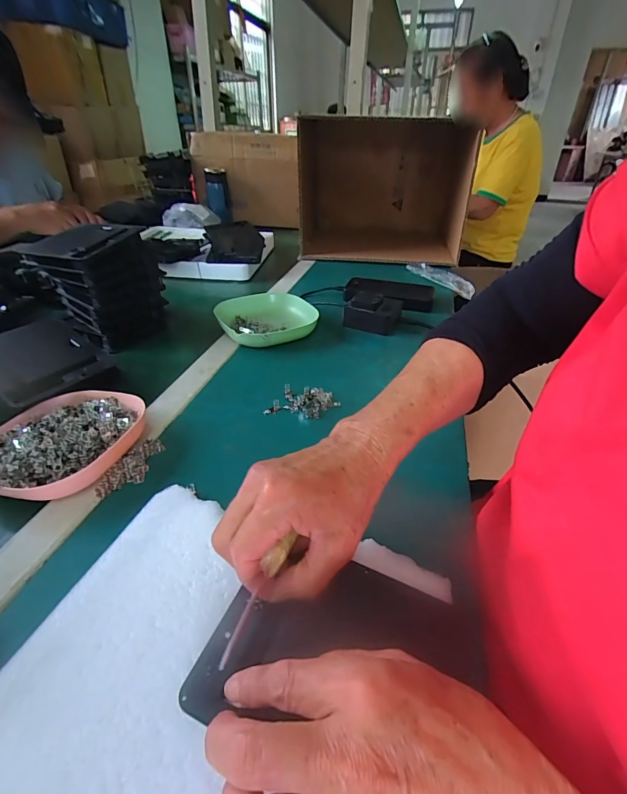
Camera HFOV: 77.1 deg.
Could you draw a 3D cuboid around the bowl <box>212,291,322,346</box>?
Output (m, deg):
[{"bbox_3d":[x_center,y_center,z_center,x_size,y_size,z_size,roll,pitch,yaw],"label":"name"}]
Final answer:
[{"bbox_3d":[-0.069,-0.117,0.594,0.139,0.031,0.132,-23,40,-30],"label":"bowl"}]

